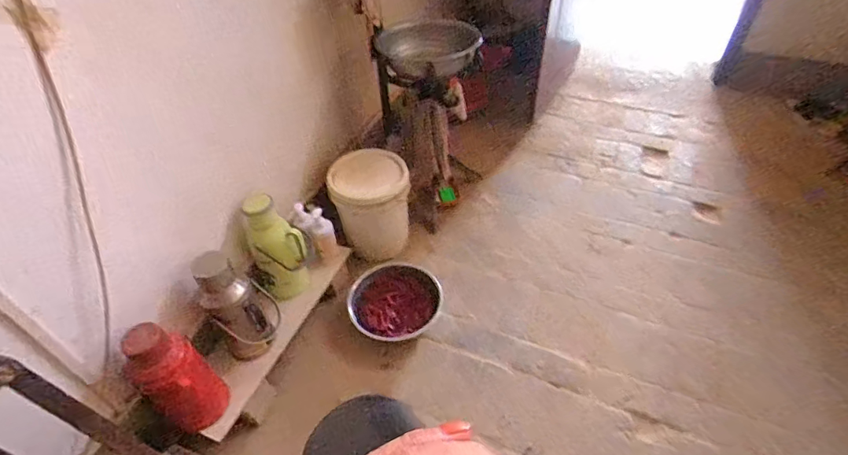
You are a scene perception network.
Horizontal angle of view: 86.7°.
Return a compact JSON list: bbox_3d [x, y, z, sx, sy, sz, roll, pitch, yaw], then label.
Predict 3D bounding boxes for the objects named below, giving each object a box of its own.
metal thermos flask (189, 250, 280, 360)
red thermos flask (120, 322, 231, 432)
[{"bbox_3d":[-0.573,0.236,1.406,0.183,0.386,0.142,-29,51,-23],"label":"metal thermos flask"},{"bbox_3d":[-0.692,0.427,1.263,0.141,0.352,0.171,25,51,25],"label":"red thermos flask"}]

